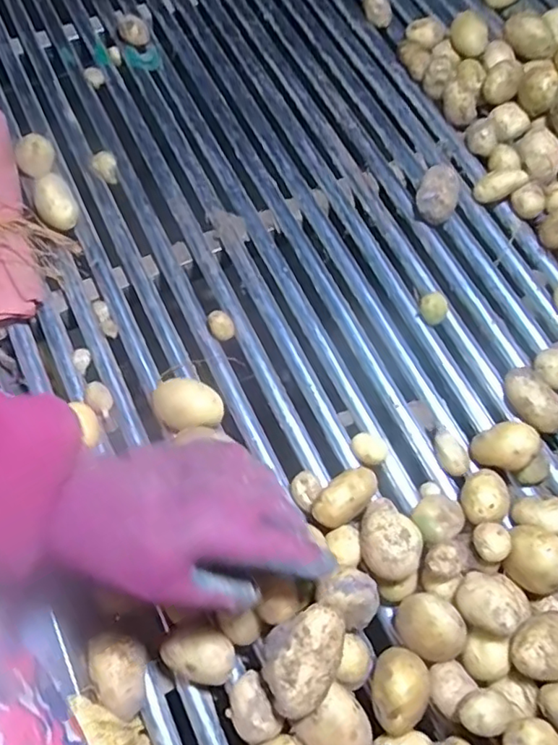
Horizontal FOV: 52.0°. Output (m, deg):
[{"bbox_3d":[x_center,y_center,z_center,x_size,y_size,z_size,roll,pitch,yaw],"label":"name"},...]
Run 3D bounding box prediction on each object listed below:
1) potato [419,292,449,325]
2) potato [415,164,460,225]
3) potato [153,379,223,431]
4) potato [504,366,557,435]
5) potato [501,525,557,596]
[{"bbox_3d":[0.142,-0.058,0.528,0.026,0.023,0.025,0,67,0],"label":"potato"},{"bbox_3d":[0.158,-0.174,0.570,0.039,0.039,0.053,17,66,7],"label":"potato"},{"bbox_3d":[-0.074,0.029,0.478,0.054,0.038,0.041,-6,65,-3],"label":"potato"},{"bbox_3d":[0.215,0.025,0.490,0.038,0.027,0.060,-16,68,-6],"label":"potato"},{"bbox_3d":[0.186,0.135,0.413,0.034,0.035,0.047,-40,71,-17],"label":"potato"}]

